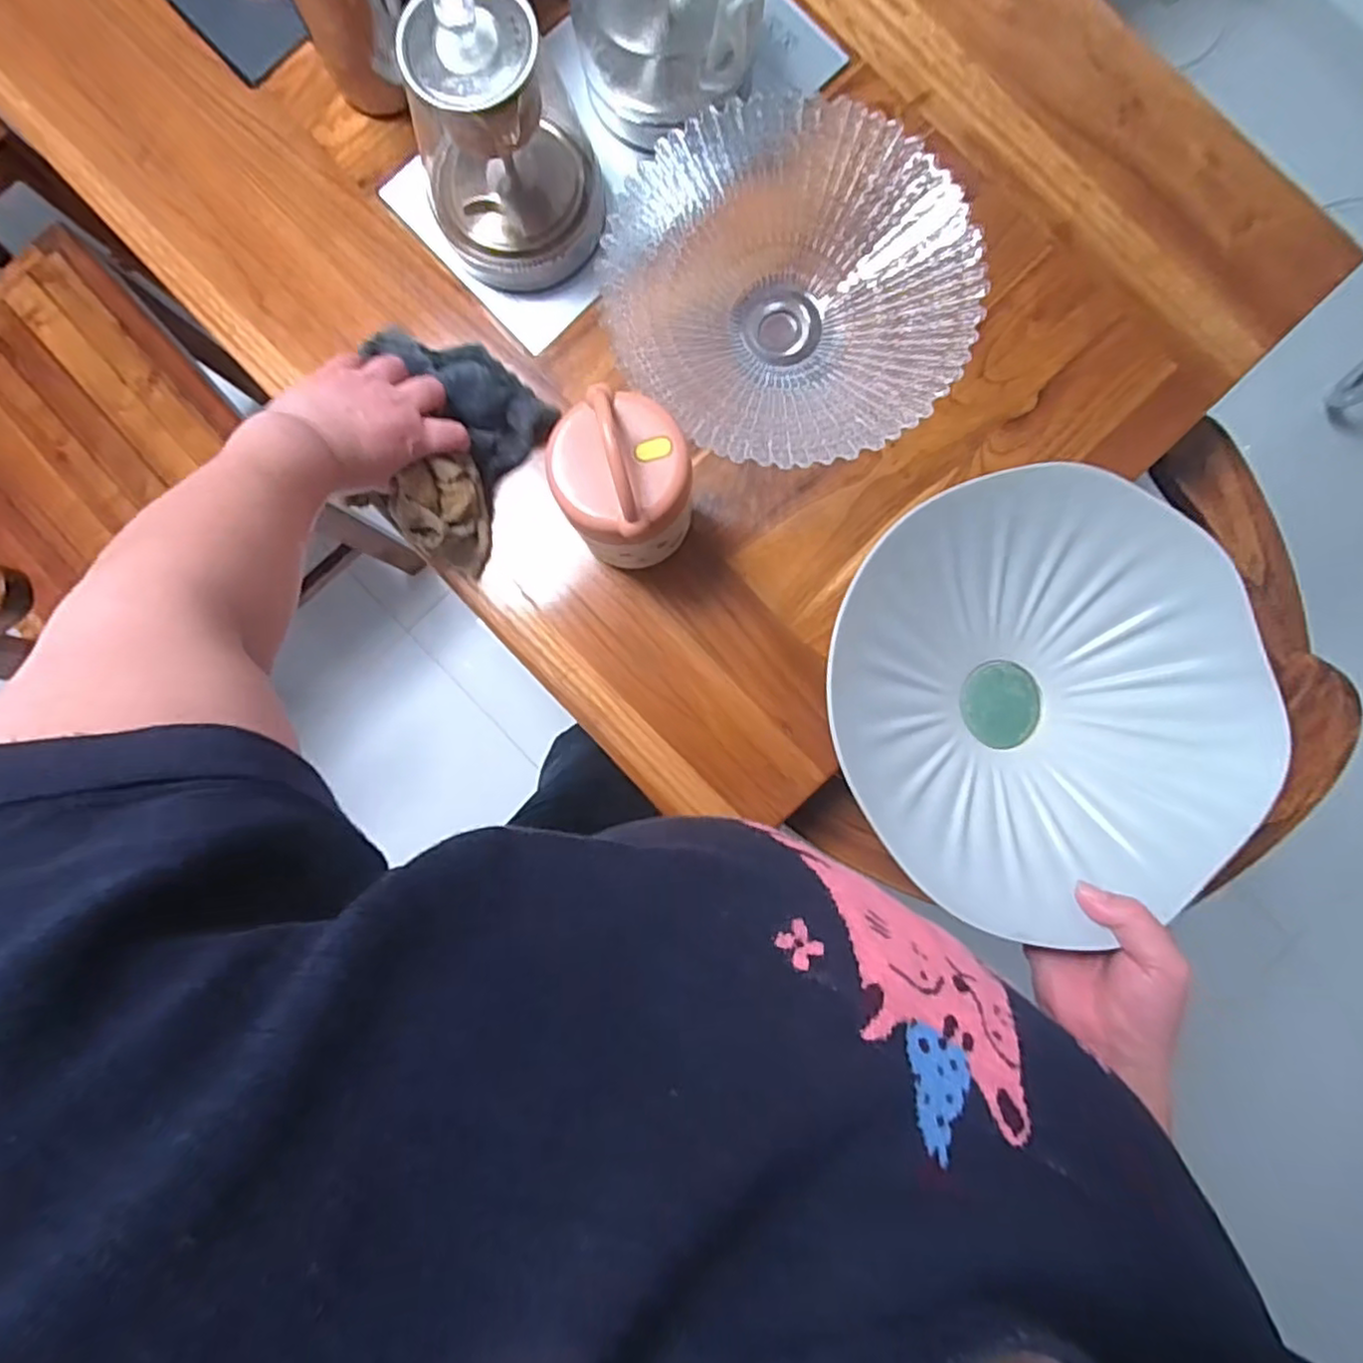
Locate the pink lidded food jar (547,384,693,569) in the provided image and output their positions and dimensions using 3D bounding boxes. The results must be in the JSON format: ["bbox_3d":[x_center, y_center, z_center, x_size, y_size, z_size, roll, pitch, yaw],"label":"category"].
[{"bbox_3d":[-0.038,-0.133,0.480,0.089,0.162,0.084,0,87,0],"label":"pink lidded food jar"}]

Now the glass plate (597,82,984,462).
[{"bbox_3d":[0.079,-0.288,0.524,0.252,0.086,0.263,0,87,0],"label":"glass plate"}]

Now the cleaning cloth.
[{"bbox_3d":[-0.200,-0.194,0.544,0.148,0.047,0.166,27,87,2],"label":"cleaning cloth"}]

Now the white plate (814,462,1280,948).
[{"bbox_3d":[0.225,0.010,0.422,0.264,0.087,0.260,0,87,0],"label":"white plate"}]

